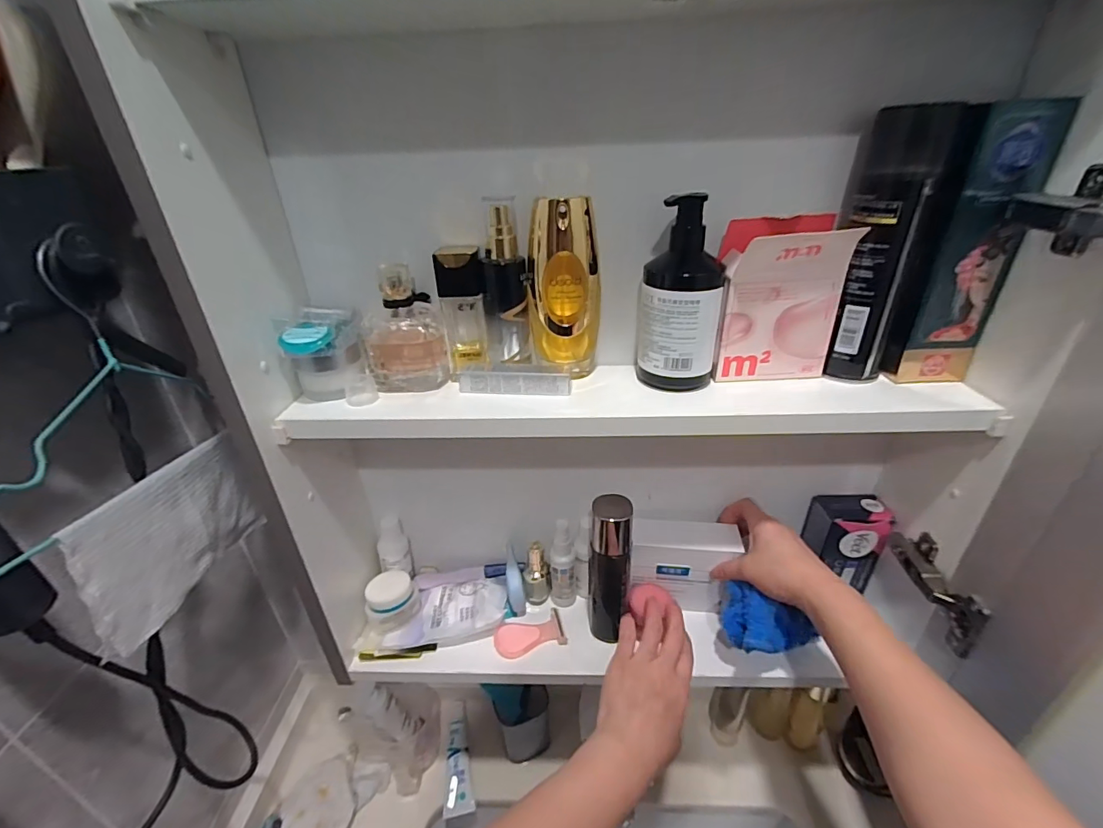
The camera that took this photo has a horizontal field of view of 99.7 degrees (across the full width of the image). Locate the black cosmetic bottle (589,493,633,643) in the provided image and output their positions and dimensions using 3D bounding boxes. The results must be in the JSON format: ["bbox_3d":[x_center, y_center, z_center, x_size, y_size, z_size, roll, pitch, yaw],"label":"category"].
[{"bbox_3d":[0.059,0.159,0.472,0.041,0.165,0.040,4,30,12],"label":"black cosmetic bottle"}]

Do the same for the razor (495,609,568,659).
[{"bbox_3d":[-0.024,0.241,0.510,0.073,0.014,0.038,-9,30,-12],"label":"razor"}]

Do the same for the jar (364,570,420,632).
[{"bbox_3d":[-0.180,0.209,0.521,0.055,0.046,0.043,-19,33,-27],"label":"jar"}]

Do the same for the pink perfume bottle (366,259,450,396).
[{"bbox_3d":[-0.128,-0.070,0.401,0.067,0.101,0.047,-10,30,-14],"label":"pink perfume bottle"}]

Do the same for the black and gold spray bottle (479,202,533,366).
[{"bbox_3d":[-0.039,-0.110,0.393,0.037,0.129,0.043,-2,29,1],"label":"black and gold spray bottle"}]

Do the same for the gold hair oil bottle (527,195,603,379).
[{"bbox_3d":[0.011,-0.104,0.397,0.059,0.143,0.034,-1,29,3],"label":"gold hair oil bottle"}]

